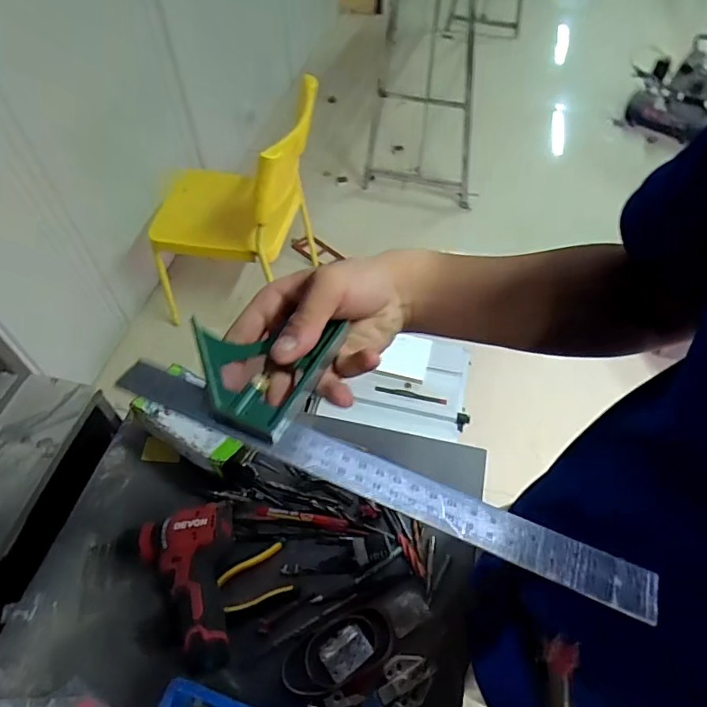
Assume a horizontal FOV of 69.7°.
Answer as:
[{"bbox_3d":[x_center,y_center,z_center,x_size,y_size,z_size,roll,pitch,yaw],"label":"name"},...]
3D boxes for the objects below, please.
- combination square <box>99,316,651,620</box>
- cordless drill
[{"bbox_3d":[0.016,0.044,0.288,0.295,0.013,0.091,23,57,16],"label":"combination square"},{"bbox_3d":[-0.225,0.292,0.629,0.158,0.060,0.193,-11,54,-7],"label":"cordless drill"}]

